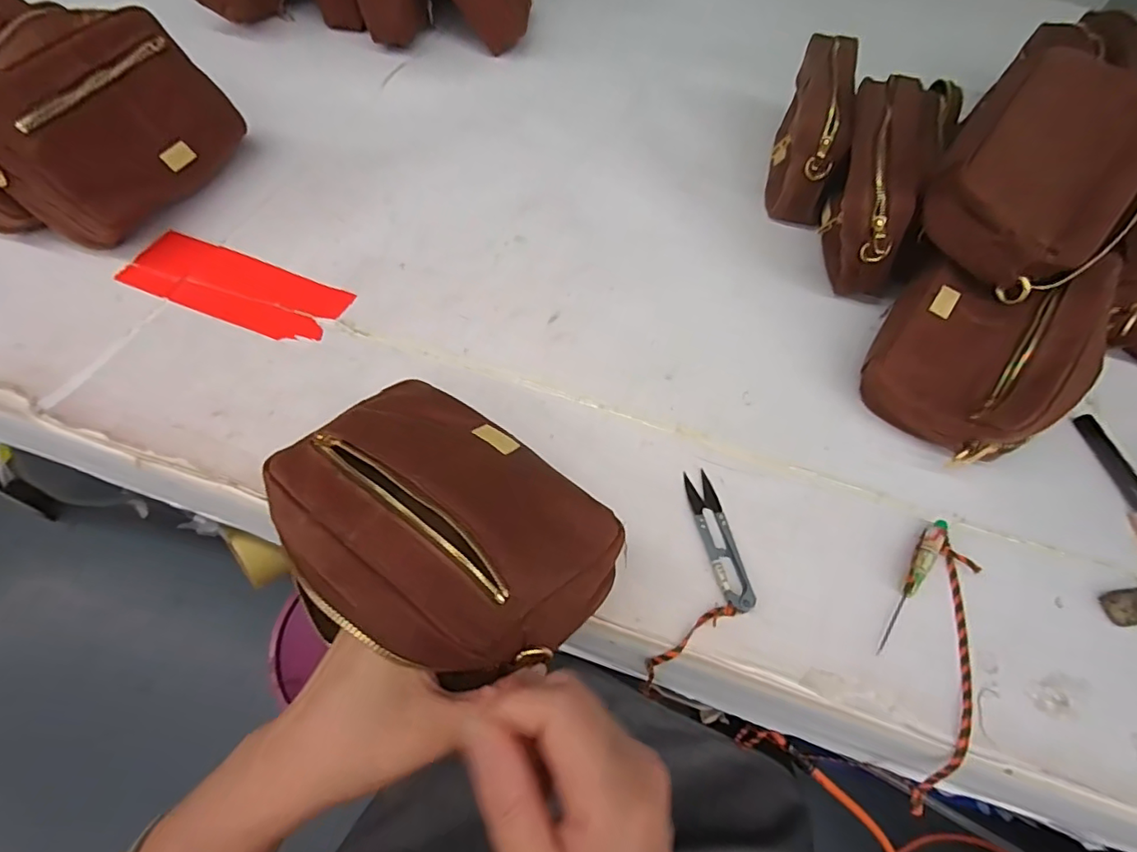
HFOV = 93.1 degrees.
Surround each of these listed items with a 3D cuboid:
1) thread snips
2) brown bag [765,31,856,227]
[{"bbox_3d":[0.103,0.076,0.372,0.021,0.008,0.101,-6,58,-9],"label":"thread snips"},{"bbox_3d":[0.253,-0.311,0.564,0.056,0.121,0.189,14,57,4],"label":"brown bag"}]

